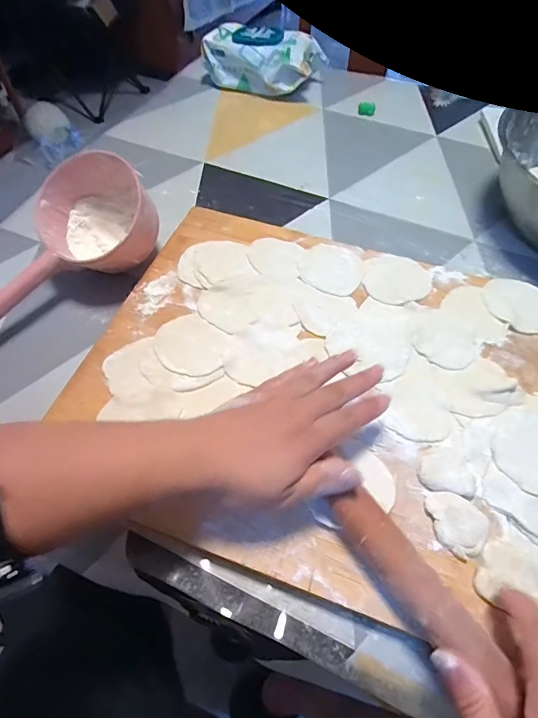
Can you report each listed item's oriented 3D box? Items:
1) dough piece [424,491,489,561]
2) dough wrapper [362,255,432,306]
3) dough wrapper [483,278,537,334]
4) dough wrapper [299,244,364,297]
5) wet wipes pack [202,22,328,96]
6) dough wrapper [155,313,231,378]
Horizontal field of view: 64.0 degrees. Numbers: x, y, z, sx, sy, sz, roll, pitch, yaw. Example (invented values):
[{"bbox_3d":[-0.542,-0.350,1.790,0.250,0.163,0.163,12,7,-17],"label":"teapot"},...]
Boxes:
[{"bbox_3d":[0.137,0.119,0.319,0.047,0.008,0.037,36,62,20],"label":"dough piece"},{"bbox_3d":[0.135,-0.083,0.452,0.064,0.004,0.070,23,58,14],"label":"dough wrapper"},{"bbox_3d":[0.253,-0.056,0.436,0.064,0.004,0.070,0,56,0],"label":"dough wrapper"},{"bbox_3d":[0.069,-0.097,0.461,0.067,0.004,0.068,1,56,-2],"label":"dough wrapper"},{"bbox_3d":[-0.006,-0.501,0.718,0.172,0.065,0.118,21,58,13],"label":"wet wipes pack"},{"bbox_3d":[-0.073,-0.014,0.403,0.077,0.008,0.060,34,62,19],"label":"dough wrapper"}]

